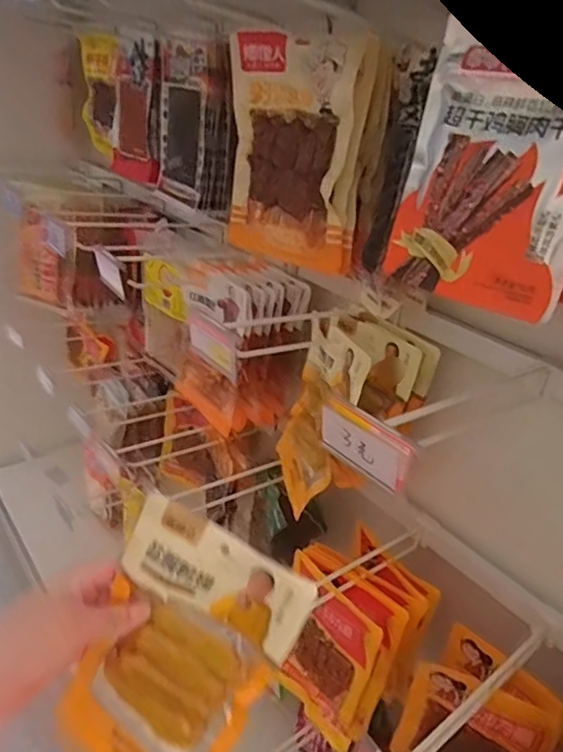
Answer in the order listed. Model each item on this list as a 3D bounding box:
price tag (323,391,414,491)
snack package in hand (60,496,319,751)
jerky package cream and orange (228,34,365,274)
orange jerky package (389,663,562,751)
[{"bbox_3d":[0.058,0.048,0.384,0.009,0.042,0.075,-12,34,-42],"label":"price tag"},{"bbox_3d":[-0.086,0.227,0.435,0.149,0.227,0.012,28,8,16],"label":"snack package in hand"},{"bbox_3d":[0.012,-0.255,0.639,0.171,0.237,0.028,24,33,27],"label":"jerky package cream and orange"},{"bbox_3d":[0.208,0.422,0.618,0.143,0.201,0.038,21,31,22],"label":"orange jerky package"}]

